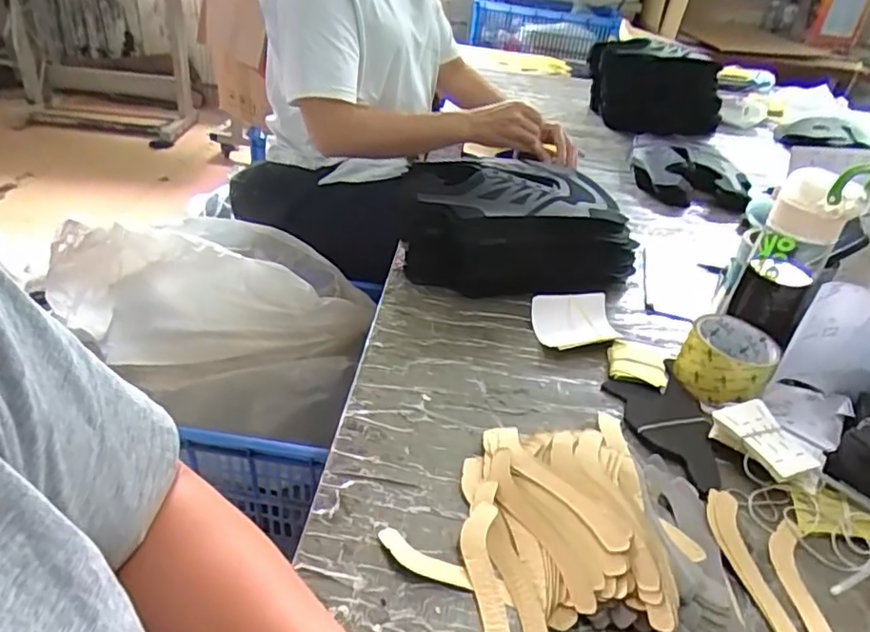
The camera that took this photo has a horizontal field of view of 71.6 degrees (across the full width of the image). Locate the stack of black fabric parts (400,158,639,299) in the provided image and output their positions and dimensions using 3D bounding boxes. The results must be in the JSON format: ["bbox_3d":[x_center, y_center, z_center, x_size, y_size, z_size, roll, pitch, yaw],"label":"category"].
[{"bbox_3d":[0.109,-0.125,0.817,0.312,0.119,0.199,14,35,11],"label":"stack of black fabric parts"}]

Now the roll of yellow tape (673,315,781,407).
[{"bbox_3d":[0.305,0.049,0.635,0.084,0.060,0.086,5,35,-3],"label":"roll of yellow tape"}]

